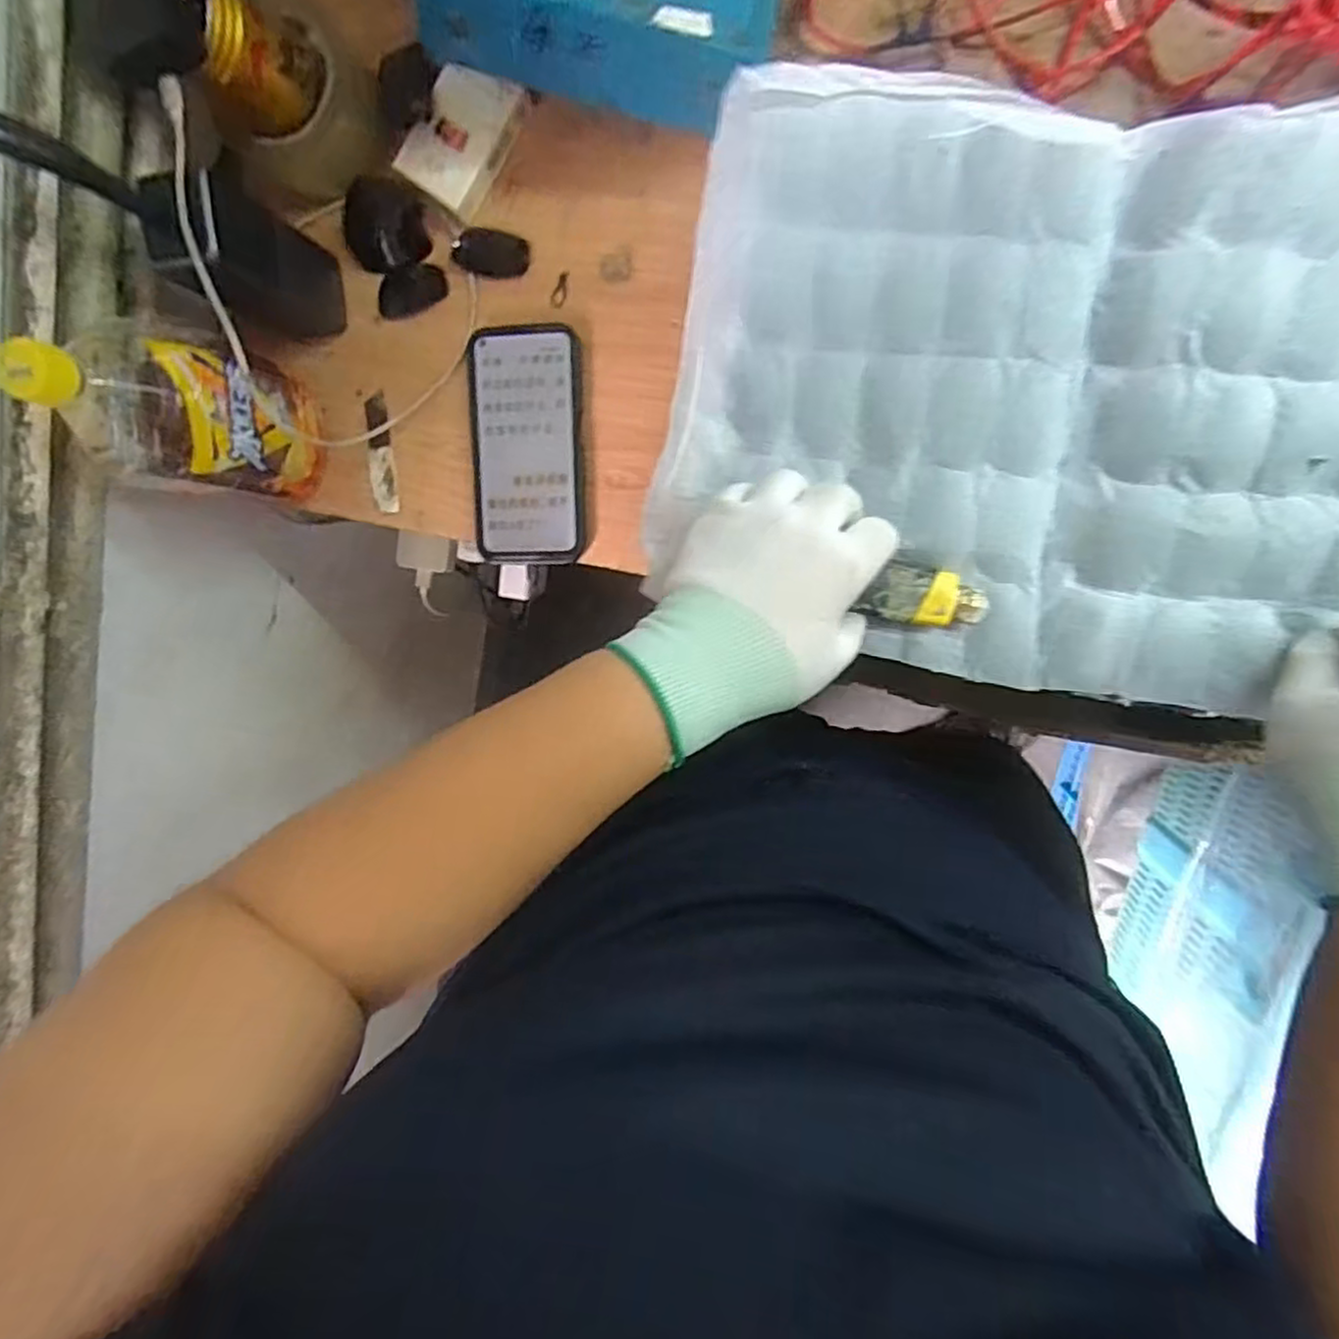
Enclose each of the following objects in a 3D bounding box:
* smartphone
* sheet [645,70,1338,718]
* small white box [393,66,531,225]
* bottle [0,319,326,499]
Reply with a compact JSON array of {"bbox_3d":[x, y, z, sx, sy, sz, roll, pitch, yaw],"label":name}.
[{"bbox_3d":[-0.102,-0.160,0.515,0.079,0.018,0.161,1,98,6],"label":"smartphone"},{"bbox_3d":[0.207,-0.134,0.369,0.405,0.031,0.283,8,99,5],"label":"sheet"},{"bbox_3d":[-0.140,-0.360,0.483,0.060,0.025,0.089,32,100,1],"label":"small white box"},{"bbox_3d":[-0.309,-0.163,0.437,0.099,0.181,0.089,16,99,3],"label":"bottle"}]

